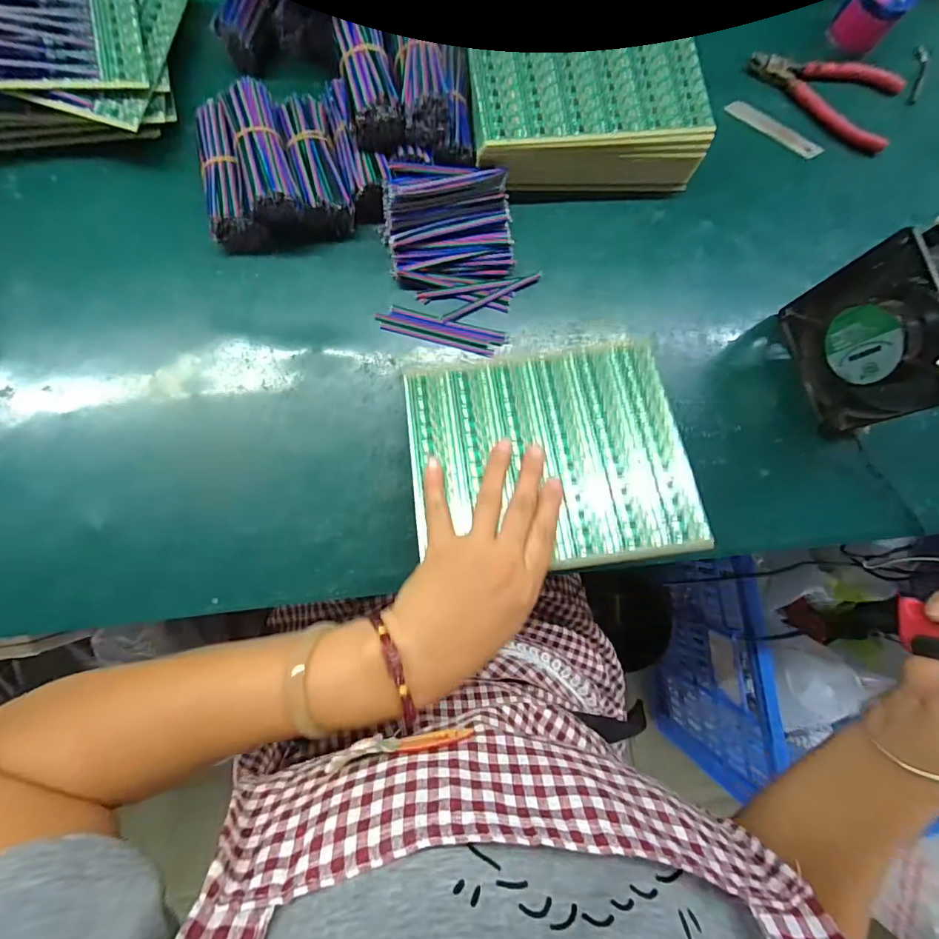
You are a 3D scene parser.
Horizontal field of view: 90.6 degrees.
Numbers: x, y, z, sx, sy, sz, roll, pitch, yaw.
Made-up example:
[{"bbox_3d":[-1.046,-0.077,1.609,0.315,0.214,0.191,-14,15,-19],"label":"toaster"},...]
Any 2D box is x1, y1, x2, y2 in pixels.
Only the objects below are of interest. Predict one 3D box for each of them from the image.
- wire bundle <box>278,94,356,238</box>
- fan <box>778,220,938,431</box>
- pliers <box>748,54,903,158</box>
[{"bbox_3d":[-0.123,-0.248,0.378,0.042,0.032,0.103,-10,85,-7],"label":"wire bundle"},{"bbox_3d":[0.321,-0.100,0.356,0.049,0.128,0.123,-14,85,-7],"label":"fan"},{"bbox_3d":[0.345,-0.368,0.443,0.148,0.020,0.064,30,82,-2],"label":"pliers"}]

